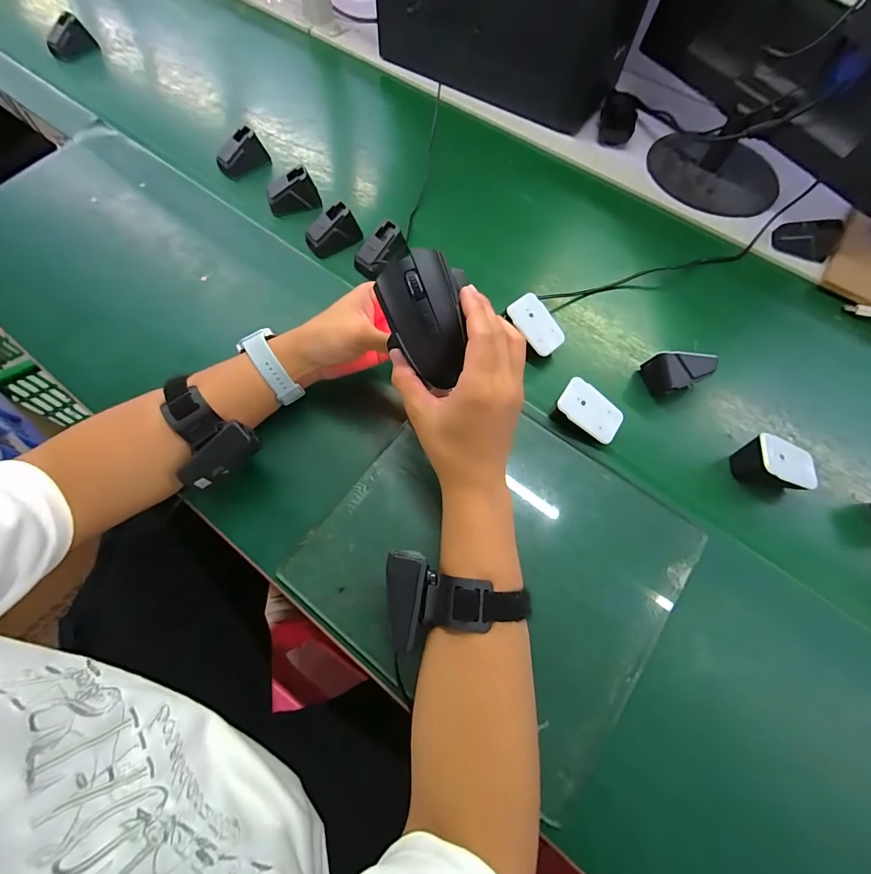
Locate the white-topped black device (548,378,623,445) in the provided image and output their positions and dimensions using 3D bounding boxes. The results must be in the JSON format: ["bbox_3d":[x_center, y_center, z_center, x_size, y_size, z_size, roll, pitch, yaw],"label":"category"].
[{"bbox_3d":[0.157,-0.025,0.417,0.070,0.040,0.046,30,69,11],"label":"white-topped black device"}]

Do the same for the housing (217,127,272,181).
[{"bbox_3d":[-0.274,-0.399,0.568,0.069,0.045,0.026,-30,71,-14],"label":"housing"}]

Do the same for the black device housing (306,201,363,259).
[{"bbox_3d":[-0.130,-0.263,0.512,0.069,0.042,0.028,-30,71,-14],"label":"black device housing"}]

